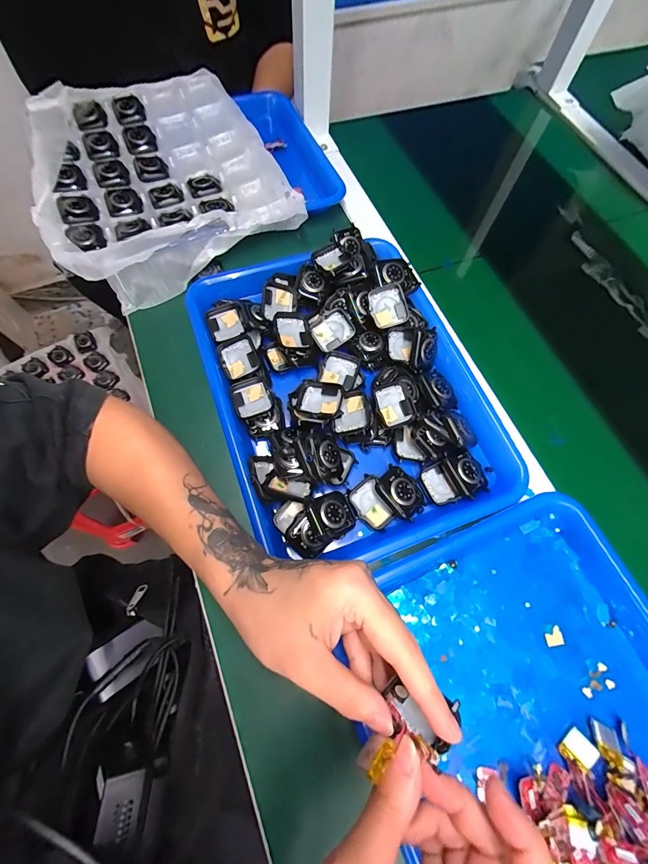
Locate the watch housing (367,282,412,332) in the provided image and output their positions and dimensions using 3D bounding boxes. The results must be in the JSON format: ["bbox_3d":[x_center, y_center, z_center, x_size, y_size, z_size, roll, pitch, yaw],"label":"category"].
[{"bbox_3d":[0.067,-0.131,0.368,0.038,0.008,0.043,-22,96,1],"label":"watch housing"}]

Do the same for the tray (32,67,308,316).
[{"bbox_3d":[-0.219,-0.332,0.455,0.292,0.046,0.342,-31,73,-13],"label":"tray"}]

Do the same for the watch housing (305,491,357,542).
[{"bbox_3d":[0.007,0.073,0.307,0.042,0.011,0.037,-16,72,-31],"label":"watch housing"}]

